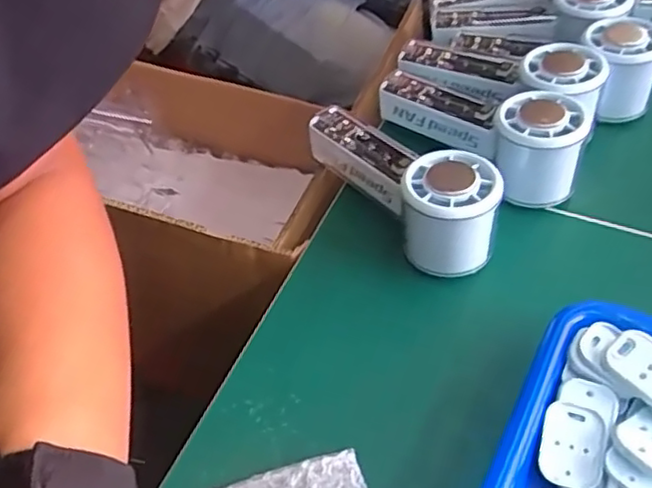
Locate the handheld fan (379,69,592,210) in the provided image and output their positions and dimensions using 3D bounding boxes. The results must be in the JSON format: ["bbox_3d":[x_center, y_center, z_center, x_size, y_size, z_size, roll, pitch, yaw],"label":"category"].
[{"bbox_3d":[0.106,-0.086,0.458,0.054,0.056,0.156,-37,58,-26],"label":"handheld fan"}]

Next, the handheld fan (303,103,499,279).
[{"bbox_3d":[0.051,-0.043,0.427,0.053,0.063,0.147,-27,54,-19],"label":"handheld fan"}]

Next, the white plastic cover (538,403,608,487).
[{"bbox_3d":[0.120,0.099,0.321,0.029,0.006,0.038,13,69,11],"label":"white plastic cover"}]

